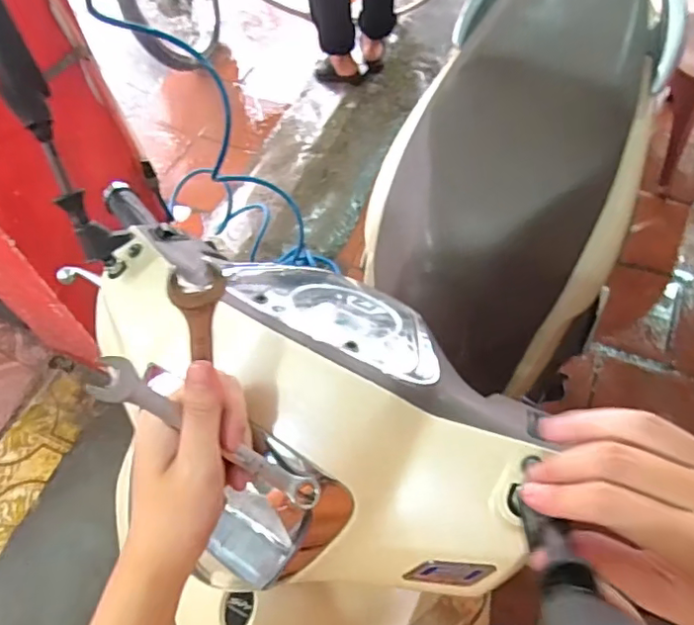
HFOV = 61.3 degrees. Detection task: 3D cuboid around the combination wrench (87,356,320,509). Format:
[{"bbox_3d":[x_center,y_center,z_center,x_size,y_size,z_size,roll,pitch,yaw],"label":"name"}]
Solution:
[{"bbox_3d":[-0.076,0.074,0.338,0.153,0.012,0.021,39,55,-24],"label":"combination wrench"}]

